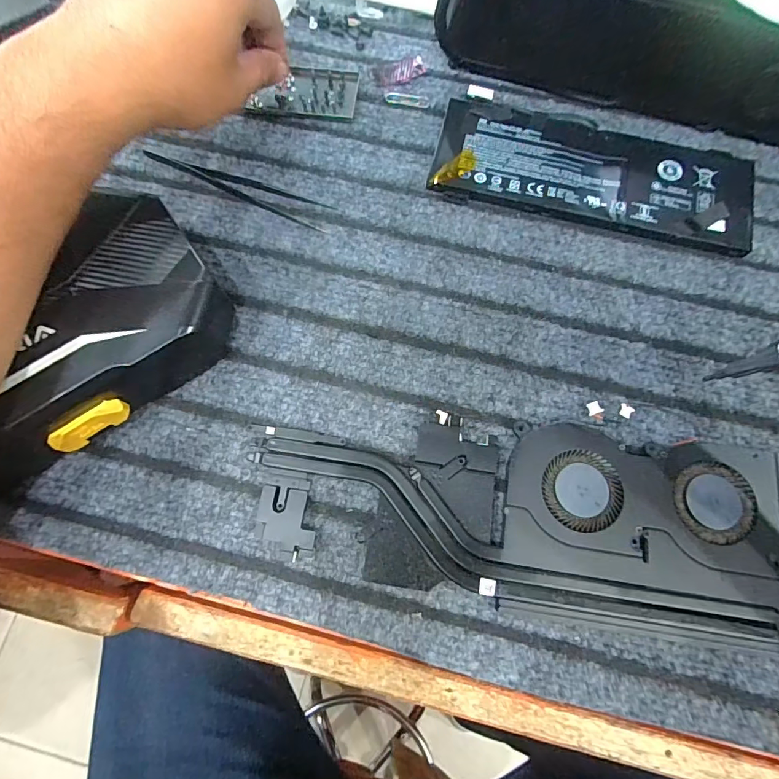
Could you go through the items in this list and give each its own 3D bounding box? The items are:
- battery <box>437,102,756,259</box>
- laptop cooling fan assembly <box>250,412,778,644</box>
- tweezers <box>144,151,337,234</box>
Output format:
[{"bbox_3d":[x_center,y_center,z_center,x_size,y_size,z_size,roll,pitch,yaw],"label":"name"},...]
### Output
[{"bbox_3d":[0.136,-0.149,0.294,0.205,0.014,0.084,15,75,3],"label":"battery"},{"bbox_3d":[0.077,0.064,0.231,0.286,0.014,0.091,7,74,1],"label":"laptop cooling fan assembly"},{"bbox_3d":[-0.103,-0.135,0.293,0.136,0.004,0.020,20,75,5],"label":"tweezers"}]

